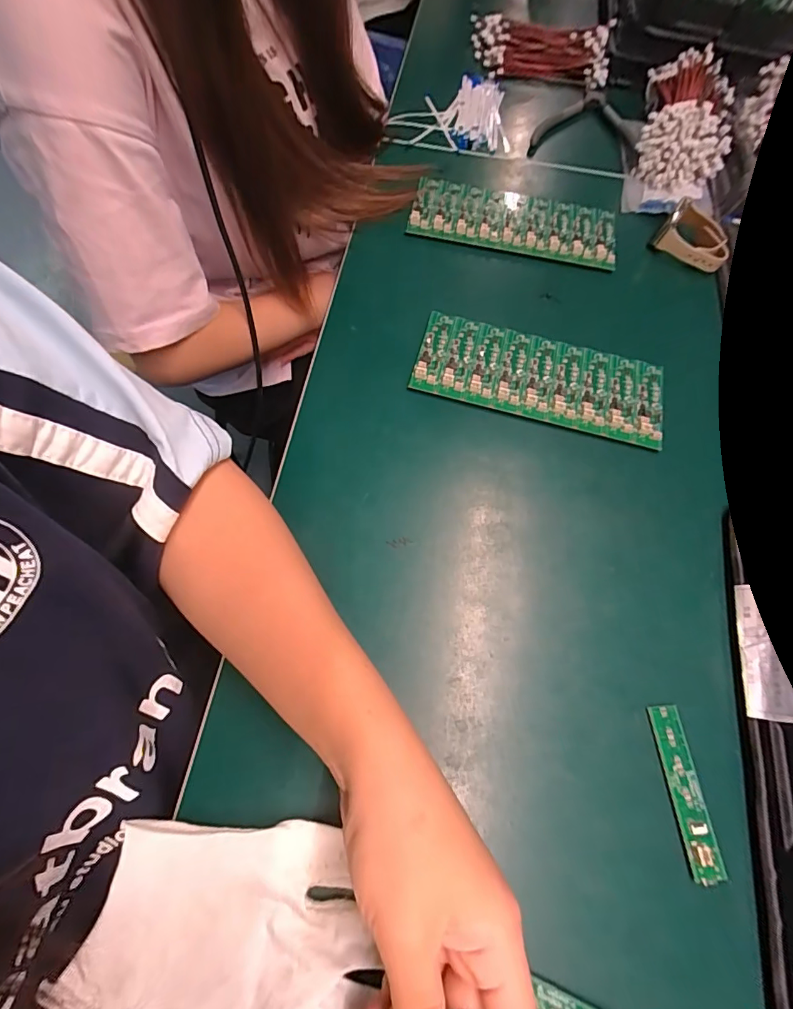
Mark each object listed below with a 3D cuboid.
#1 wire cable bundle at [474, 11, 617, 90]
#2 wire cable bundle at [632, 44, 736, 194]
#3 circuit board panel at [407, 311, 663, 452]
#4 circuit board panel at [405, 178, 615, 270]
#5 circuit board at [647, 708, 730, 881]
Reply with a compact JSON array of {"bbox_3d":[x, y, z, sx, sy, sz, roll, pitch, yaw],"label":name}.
[{"bbox_3d":[0.173,-0.549,0.552,0.165,0.023,0.094,6,65,1],"label":"wire cable bundle"},{"bbox_3d":[0.302,-0.403,0.476,0.085,0.052,0.170,17,66,6],"label":"wire cable bundle"},{"bbox_3d":[0.114,-0.103,0.364,0.192,0.006,0.081,15,66,5],"label":"circuit board panel"},{"bbox_3d":[0.111,-0.269,0.433,0.190,0.006,0.080,13,66,4],"label":"circuit board panel"},{"bbox_3d":[0.161,0.157,0.252,0.020,0.006,0.082,-2,66,-3],"label":"circuit board"}]

